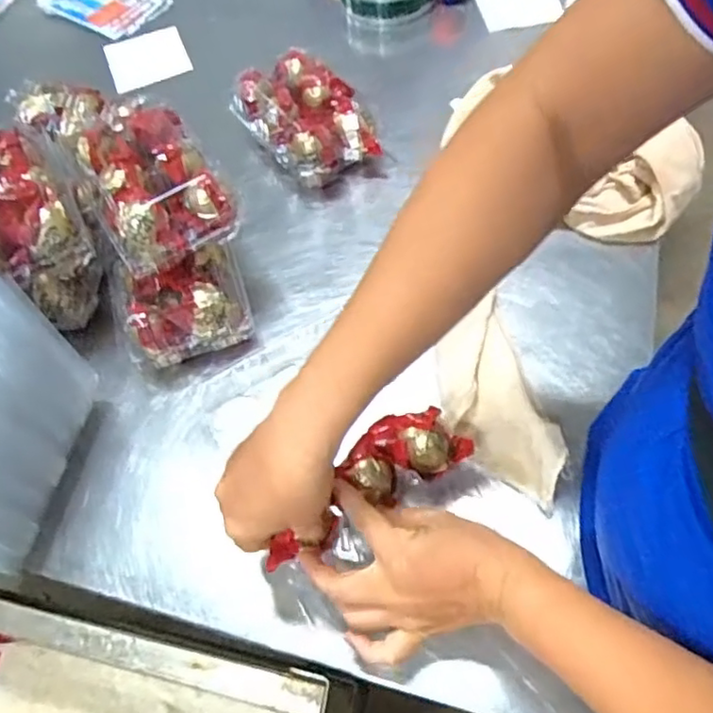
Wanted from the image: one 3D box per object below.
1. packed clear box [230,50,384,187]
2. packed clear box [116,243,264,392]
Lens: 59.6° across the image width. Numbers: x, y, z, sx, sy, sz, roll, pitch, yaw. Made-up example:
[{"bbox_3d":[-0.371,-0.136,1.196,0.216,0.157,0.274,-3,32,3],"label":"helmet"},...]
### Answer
[{"bbox_3d":[-0.053,-0.257,0.691,0.103,0.075,0.153,-35,62,-14],"label":"packed clear box"},{"bbox_3d":[-0.158,-0.042,0.571,0.114,0.068,0.096,-19,59,-5],"label":"packed clear box"}]

